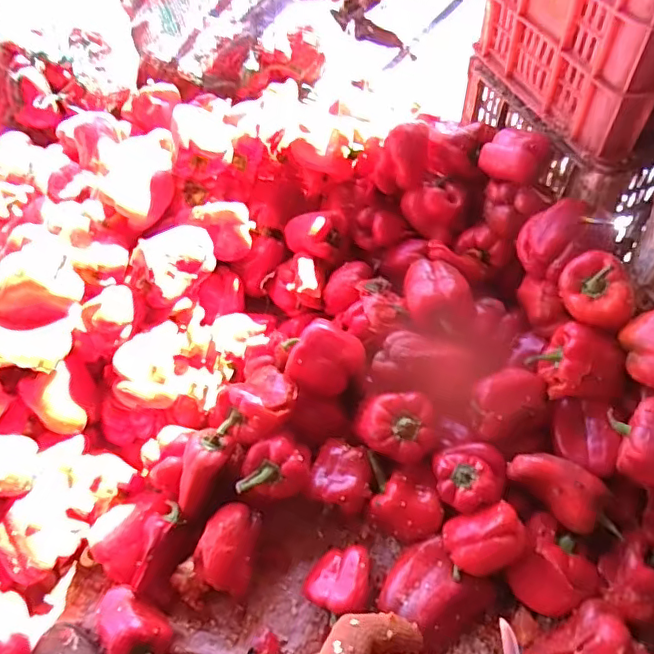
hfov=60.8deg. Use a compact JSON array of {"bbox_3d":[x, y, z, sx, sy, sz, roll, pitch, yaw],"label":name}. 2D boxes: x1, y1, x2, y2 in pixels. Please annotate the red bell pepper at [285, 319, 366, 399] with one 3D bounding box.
[{"bbox_3d":[-0.001,0.048,0.747,0.081,0.069,0.089,-2,56,2],"label":"red bell pepper"}]

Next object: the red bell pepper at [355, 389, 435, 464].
[{"bbox_3d":[0.093,0.135,0.723,0.093,0.070,0.081,-13,56,-5],"label":"red bell pepper"}]

